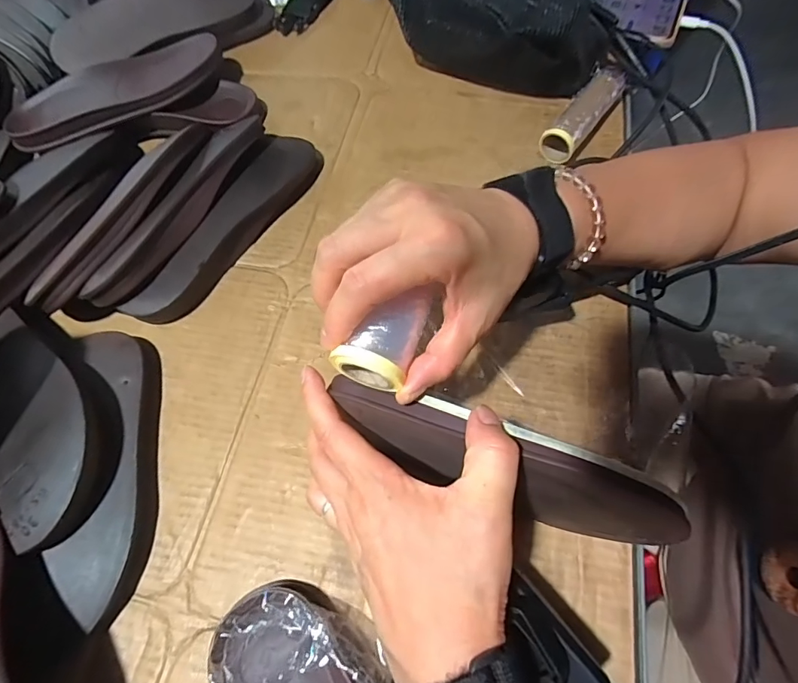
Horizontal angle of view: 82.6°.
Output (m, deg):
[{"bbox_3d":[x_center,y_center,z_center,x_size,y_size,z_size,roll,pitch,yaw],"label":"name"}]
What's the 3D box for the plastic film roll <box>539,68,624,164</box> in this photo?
[{"bbox_3d":[0.165,-0.204,0.411,0.031,0.030,0.095,36,72,18],"label":"plastic film roll"}]

